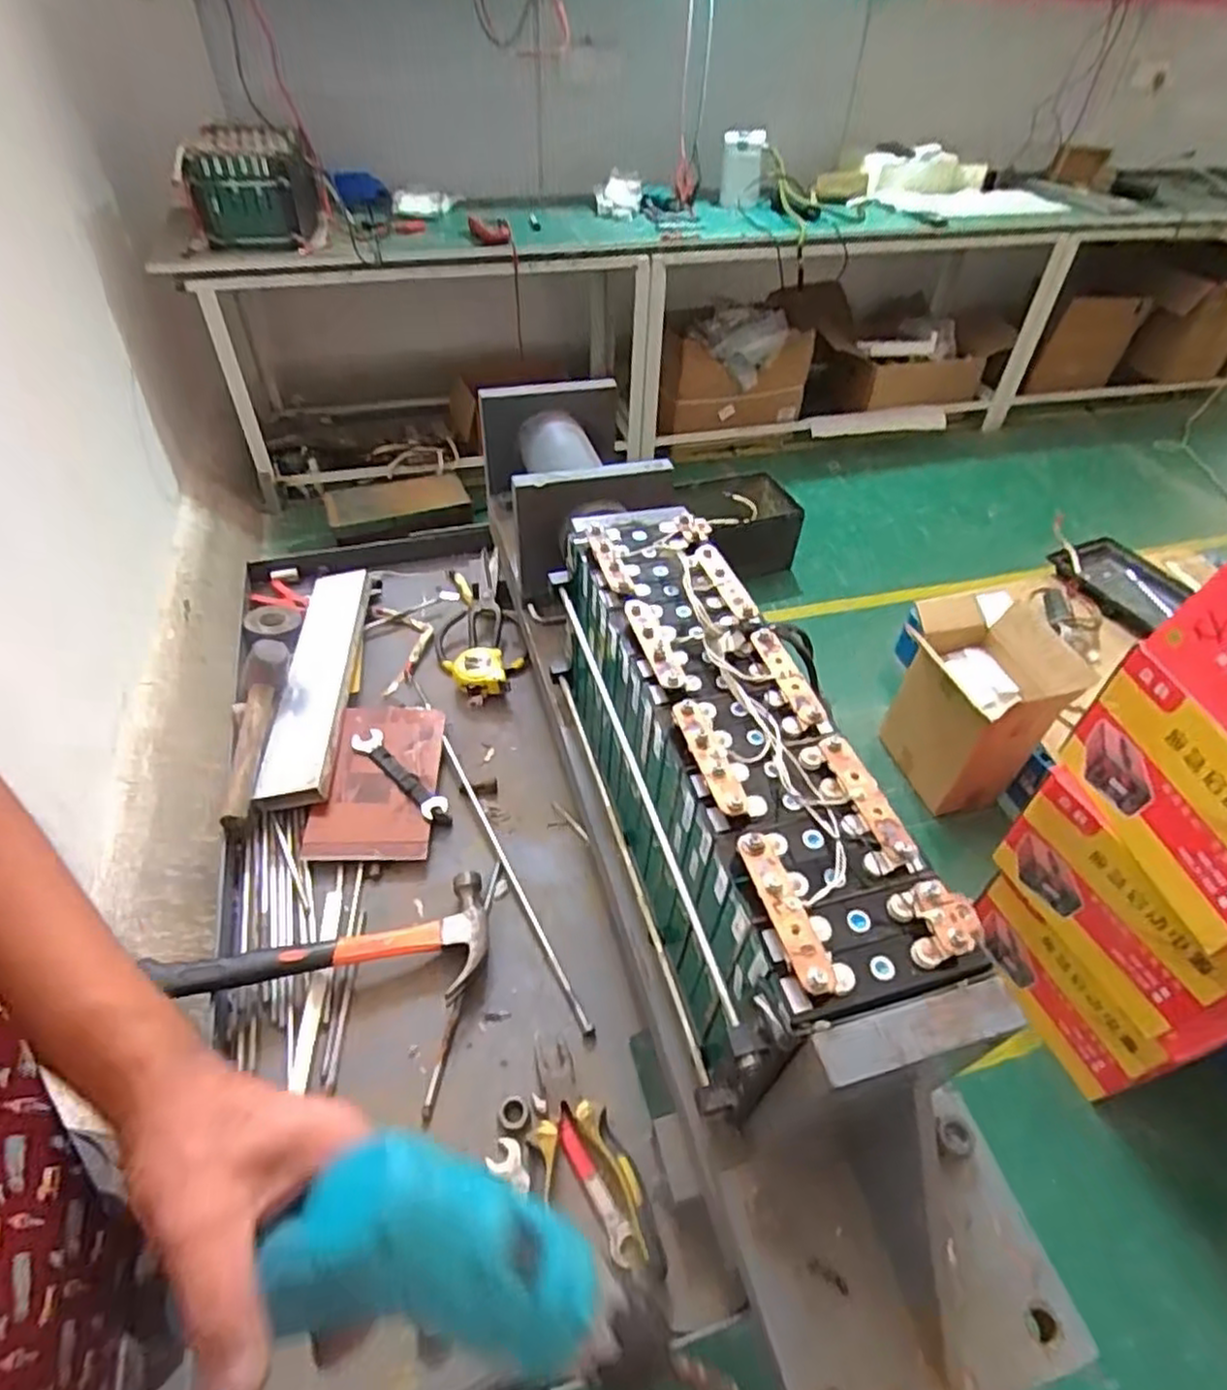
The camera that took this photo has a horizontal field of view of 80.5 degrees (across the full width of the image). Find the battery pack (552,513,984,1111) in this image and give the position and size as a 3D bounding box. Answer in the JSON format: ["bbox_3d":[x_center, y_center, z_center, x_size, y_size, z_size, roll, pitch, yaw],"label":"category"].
[{"bbox_3d":[0.087,0.063,0.658,0.160,0.218,0.534,-11,48,-12],"label":"battery pack"}]

